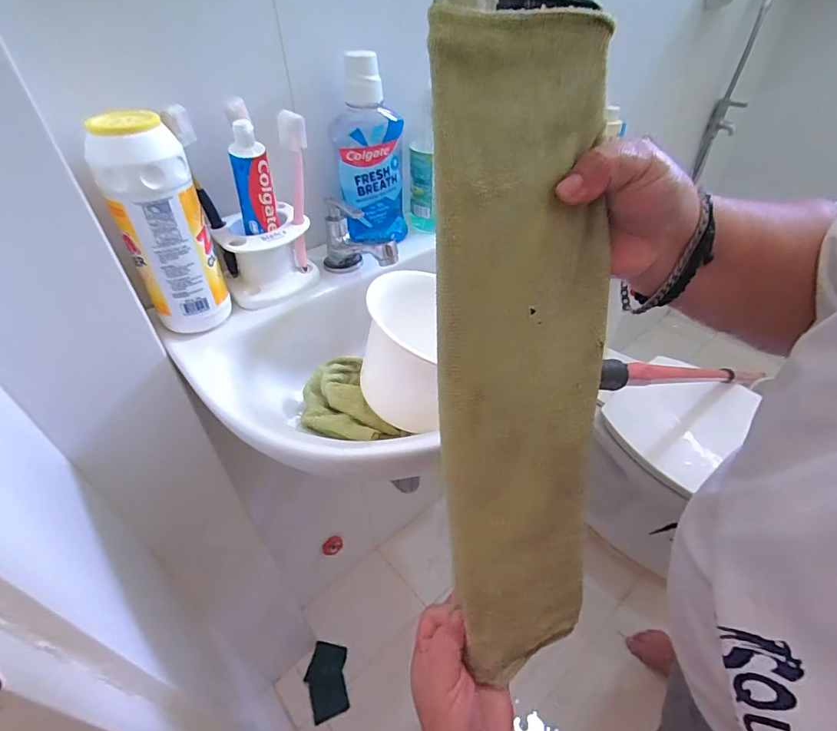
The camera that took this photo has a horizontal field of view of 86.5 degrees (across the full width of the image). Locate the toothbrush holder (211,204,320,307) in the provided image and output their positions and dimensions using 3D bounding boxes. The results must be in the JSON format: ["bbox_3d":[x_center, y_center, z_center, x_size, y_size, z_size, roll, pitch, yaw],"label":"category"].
[{"bbox_3d":[-0.175,-0.129,0.520,0.104,0.085,0.067,-28,48,-27],"label":"toothbrush holder"}]

